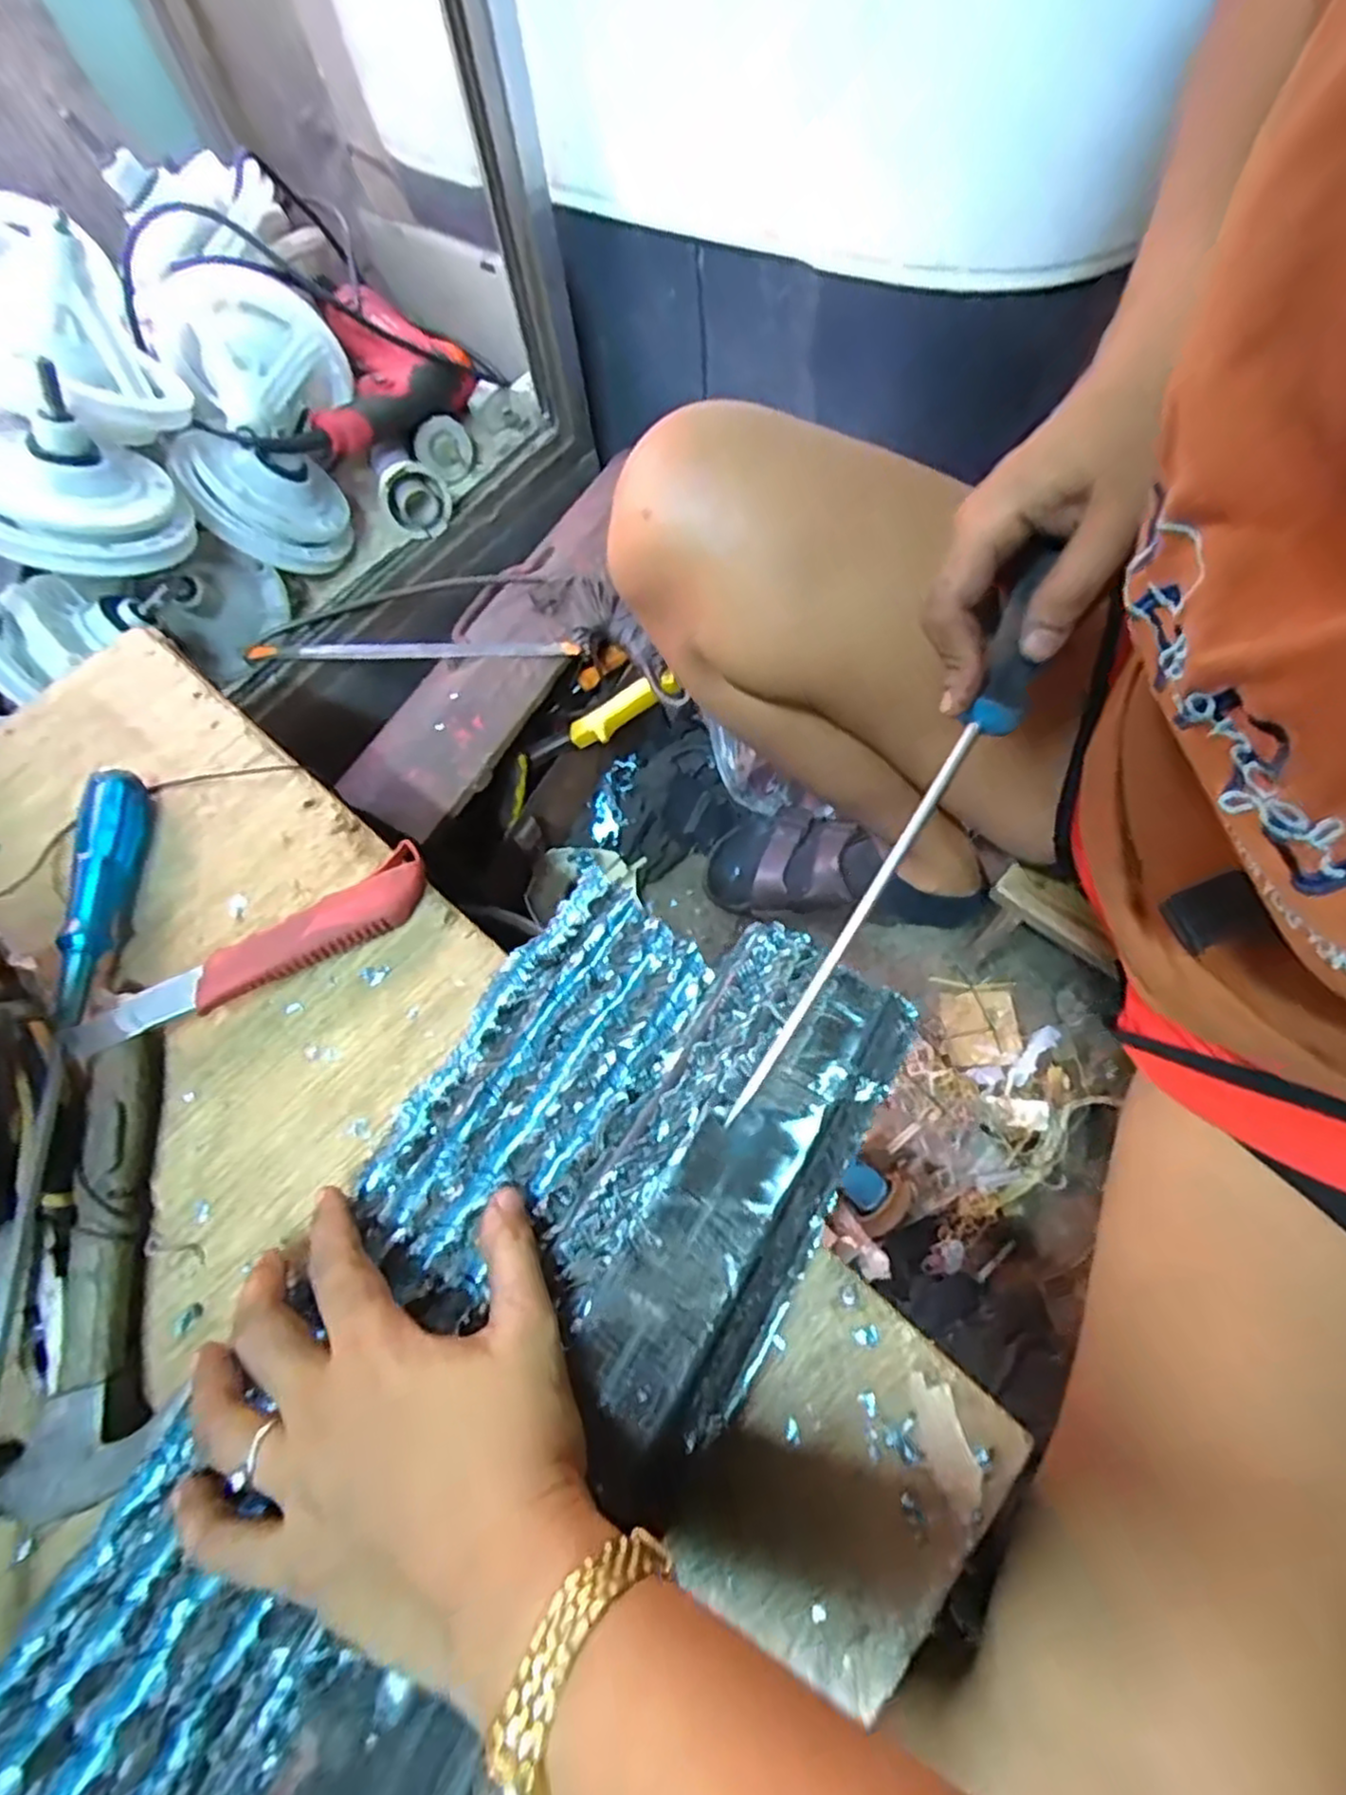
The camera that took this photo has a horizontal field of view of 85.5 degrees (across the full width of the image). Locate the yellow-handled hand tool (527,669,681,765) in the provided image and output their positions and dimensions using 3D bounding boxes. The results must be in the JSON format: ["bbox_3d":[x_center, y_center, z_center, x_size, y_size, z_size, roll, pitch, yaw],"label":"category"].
[{"bbox_3d":[-0.060,-0.153,0.628,0.143,0.026,0.019,-25,60,16],"label":"yellow-handled hand tool"}]

